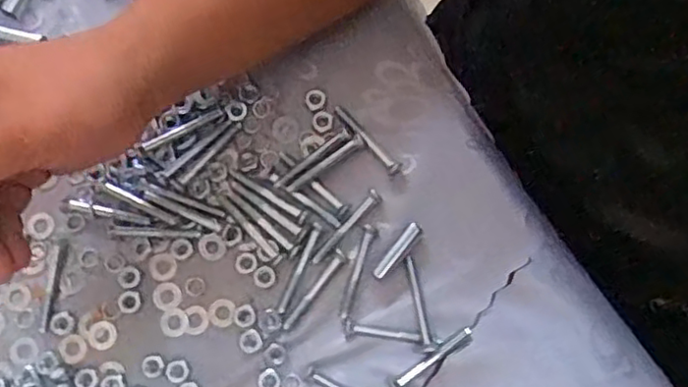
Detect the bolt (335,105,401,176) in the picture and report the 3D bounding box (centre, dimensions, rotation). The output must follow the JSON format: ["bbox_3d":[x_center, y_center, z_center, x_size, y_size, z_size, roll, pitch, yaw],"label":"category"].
[{"bbox_3d":[0.014,-0.034,0.393,0.008,0.005,0.056,-40,80,-8],"label":"bolt"}]

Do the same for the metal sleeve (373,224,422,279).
[{"bbox_3d":[0.031,0.034,0.376,0.007,0.008,0.038,38,80,8],"label":"metal sleeve"}]

